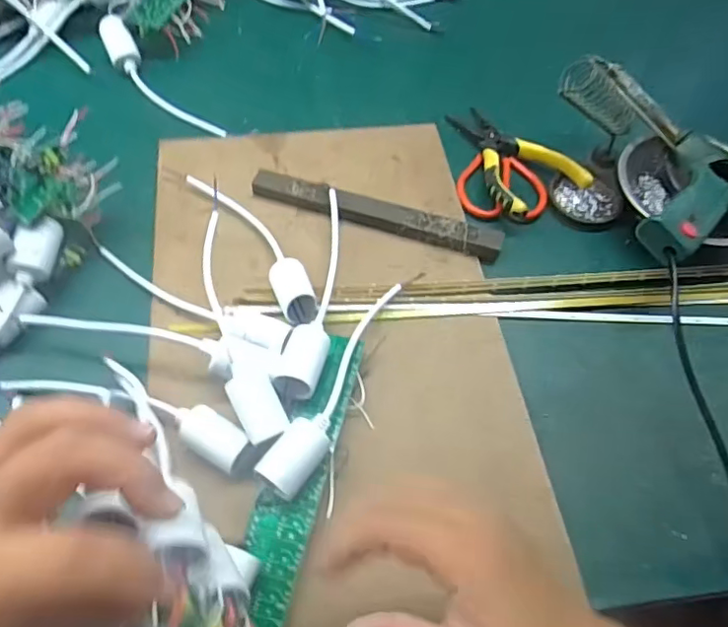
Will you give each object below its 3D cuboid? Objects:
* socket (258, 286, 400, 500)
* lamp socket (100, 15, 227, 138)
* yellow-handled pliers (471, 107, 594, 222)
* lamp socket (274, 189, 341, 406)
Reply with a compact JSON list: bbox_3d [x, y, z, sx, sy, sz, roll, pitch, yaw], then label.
[{"bbox_3d":[-0.012,0.046,0.383,0.028,0.036,0.176,27,61,12],"label":"socket"},{"bbox_3d":[-0.203,-0.230,0.544,0.031,0.031,0.176,-38,69,-23],"label":"lamp socket"},{"bbox_3d":[0.128,-0.146,0.513,0.083,0.025,0.140,-26,65,-18],"label":"yellow-handled pliers"},{"bbox_3d":[-0.033,-0.018,0.420,0.029,0.033,0.181,8,59,1],"label":"lamp socket"}]

